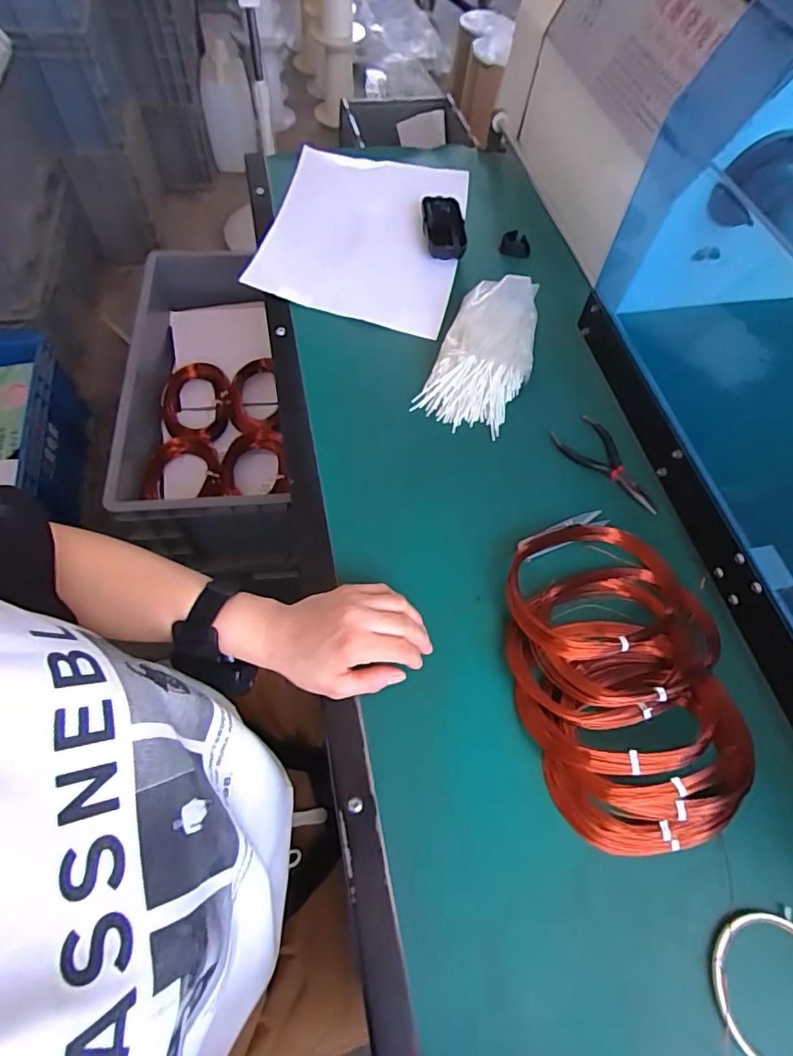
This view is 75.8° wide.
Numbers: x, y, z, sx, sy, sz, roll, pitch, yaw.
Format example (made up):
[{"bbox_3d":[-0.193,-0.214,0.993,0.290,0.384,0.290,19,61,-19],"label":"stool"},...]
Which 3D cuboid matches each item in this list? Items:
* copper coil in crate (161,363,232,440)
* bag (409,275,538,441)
[{"bbox_3d":[-0.374,-0.234,0.964,0.128,0.042,0.173,-15,64,-13],"label":"copper coil in crate"},{"bbox_3d":[0.105,-0.207,0.582,0.104,0.037,0.221,22,63,8],"label":"bag"}]

